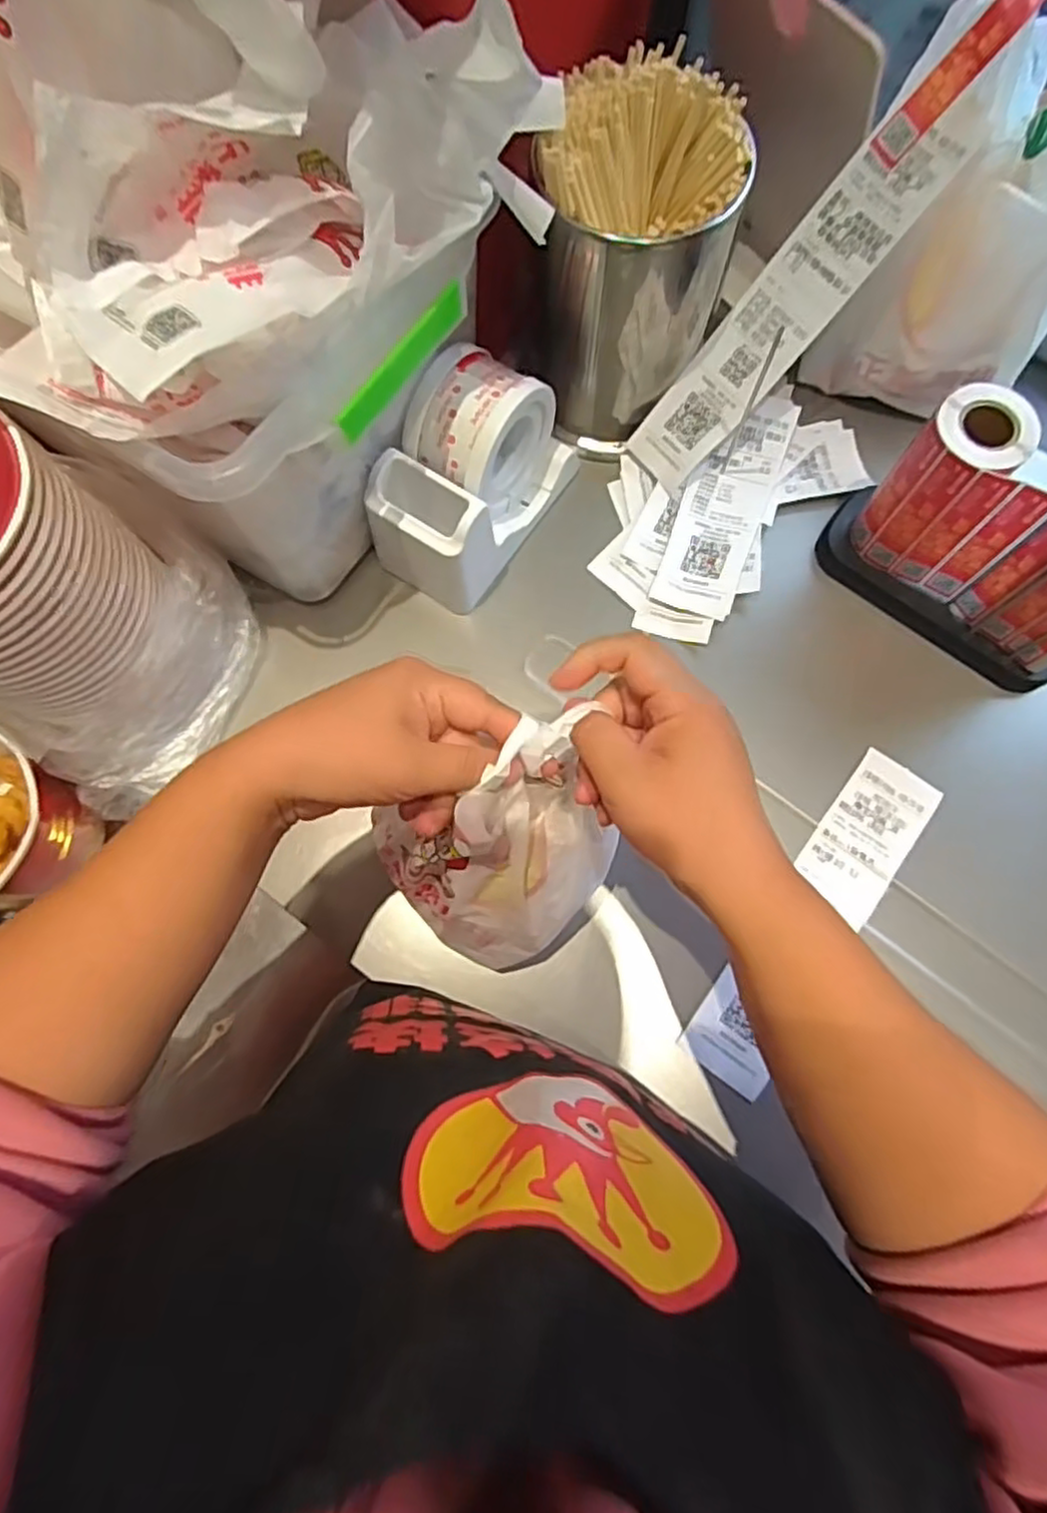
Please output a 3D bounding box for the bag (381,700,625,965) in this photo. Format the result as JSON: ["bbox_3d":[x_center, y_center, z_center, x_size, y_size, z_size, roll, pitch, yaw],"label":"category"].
[{"bbox_3d":[-0.008,0.057,0.361,0.114,0.153,0.089,-26,77,-6],"label":"bag"}]

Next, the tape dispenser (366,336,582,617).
[{"bbox_3d":[-0.035,-0.191,0.476,0.088,0.098,0.146,31,78,8],"label":"tape dispenser"}]

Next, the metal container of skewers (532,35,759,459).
[{"bbox_3d":[0.068,-0.317,0.461,0.126,0.166,0.123,-2,76,0],"label":"metal container of skewers"}]

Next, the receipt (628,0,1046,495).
[{"bbox_3d":[0.186,-0.311,0.444,0.050,0.011,0.309,43,118,3],"label":"receipt"}]

